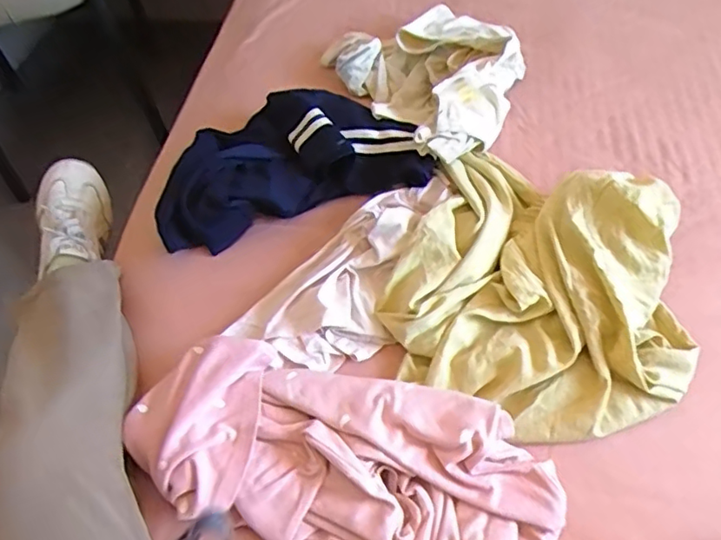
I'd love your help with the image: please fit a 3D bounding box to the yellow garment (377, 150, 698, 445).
[{"bbox_3d":[0.192,0.012,0.603,0.299,0.079,0.310,20,59,18],"label":"yellow garment"}]

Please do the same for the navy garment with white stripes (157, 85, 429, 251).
[{"bbox_3d":[-0.097,-0.149,0.745,0.337,0.065,0.207,-13,55,-4],"label":"navy garment with white stripes"}]

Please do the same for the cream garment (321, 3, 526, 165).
[{"bbox_3d":[0.106,-0.272,0.810,0.232,0.086,0.327,-26,57,-13],"label":"cream garment"}]

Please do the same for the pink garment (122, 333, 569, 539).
[{"bbox_3d":[-0.019,0.169,0.518,0.378,0.058,0.170,15,57,15],"label":"pink garment"}]

